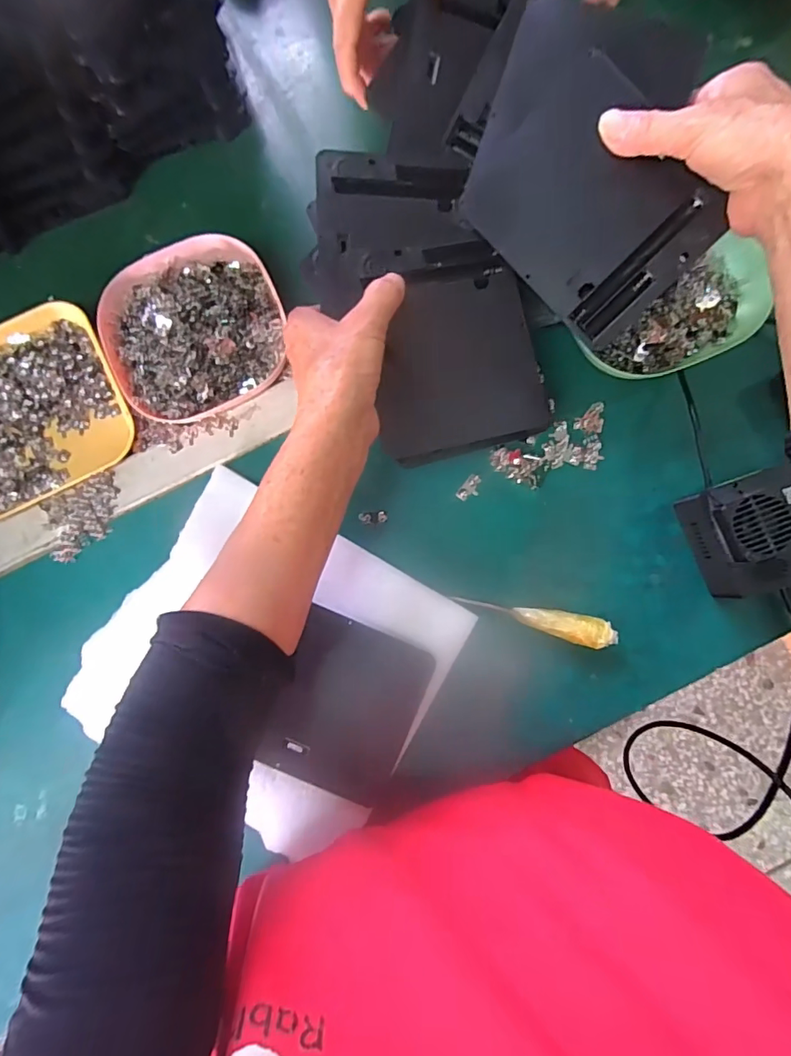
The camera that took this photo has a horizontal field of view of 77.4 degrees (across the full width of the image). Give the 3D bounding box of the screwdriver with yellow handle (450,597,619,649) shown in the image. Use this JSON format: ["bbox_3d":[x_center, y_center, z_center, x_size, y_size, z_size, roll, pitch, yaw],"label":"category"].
[{"bbox_3d":[0.099,0.065,0.356,0.112,0.021,0.021,13,84,4],"label":"screwdriver with yellow handle"}]

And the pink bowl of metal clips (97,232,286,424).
[{"bbox_3d":[-0.157,-0.157,0.384,0.132,0.031,0.136,-24,83,0],"label":"pink bowl of metal clips"}]

